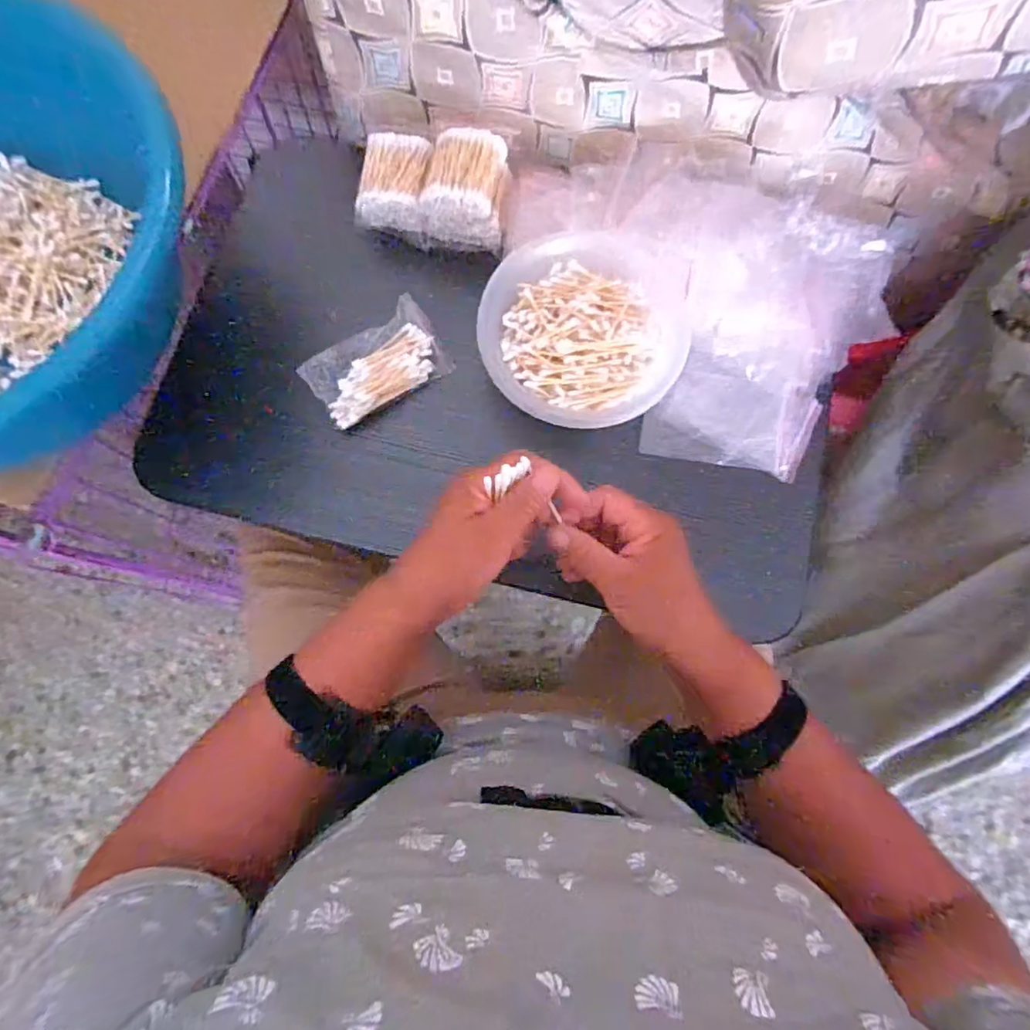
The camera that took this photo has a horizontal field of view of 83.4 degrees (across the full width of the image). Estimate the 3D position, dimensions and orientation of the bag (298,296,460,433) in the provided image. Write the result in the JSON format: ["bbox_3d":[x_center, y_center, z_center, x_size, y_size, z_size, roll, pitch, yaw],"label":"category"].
[{"bbox_3d":[-0.121,-0.132,0.511,0.117,0.031,0.063,-35,80,-9],"label":"bag"}]

